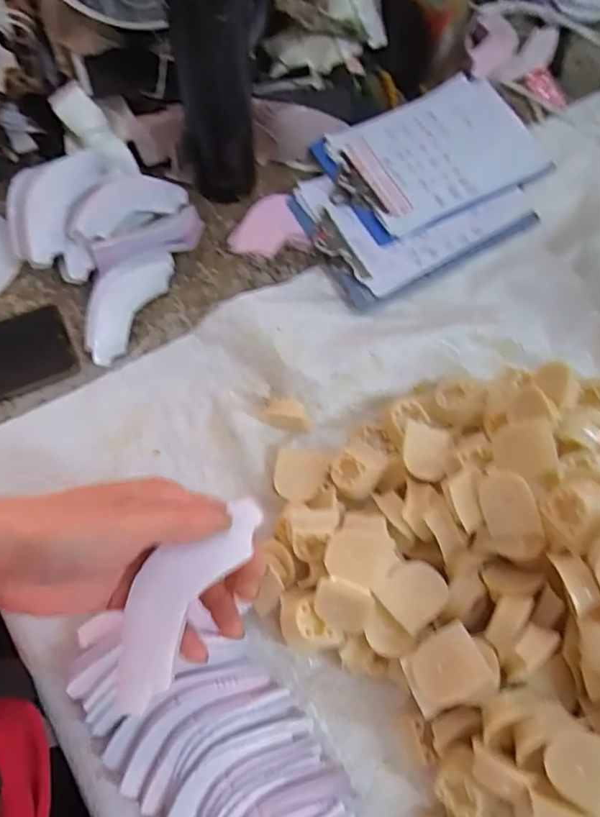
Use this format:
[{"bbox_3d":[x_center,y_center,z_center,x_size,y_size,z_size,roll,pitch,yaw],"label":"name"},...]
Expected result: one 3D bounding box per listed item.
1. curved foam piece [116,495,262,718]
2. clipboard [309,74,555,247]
[{"bbox_3d":[-0.063,0.095,0.277,0.039,0.008,0.115,34,84,10],"label":"curved foam piece"},{"bbox_3d":[0.145,-0.279,0.582,0.242,0.027,0.156,-29,73,-11],"label":"clipboard"}]

